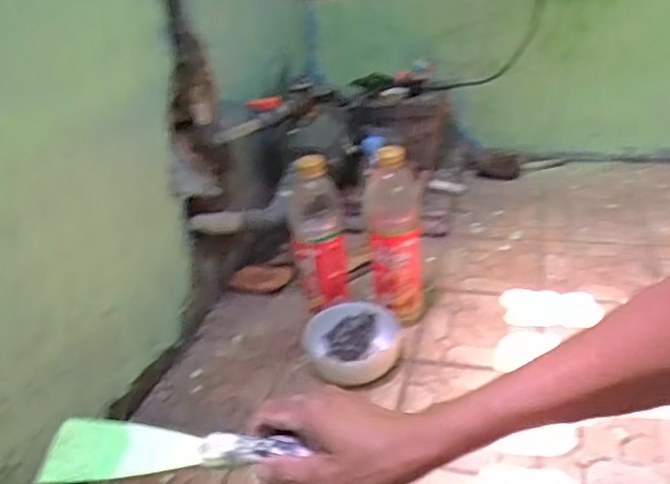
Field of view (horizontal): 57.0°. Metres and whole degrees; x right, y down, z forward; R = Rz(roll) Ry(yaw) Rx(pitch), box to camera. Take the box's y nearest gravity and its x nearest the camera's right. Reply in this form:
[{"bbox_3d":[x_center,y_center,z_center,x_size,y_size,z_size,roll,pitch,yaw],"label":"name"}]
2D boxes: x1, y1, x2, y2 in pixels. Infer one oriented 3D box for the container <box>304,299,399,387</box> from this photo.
[{"bbox_3d":[0.032,0.160,0.993,0.151,0.071,0.151,-5,30,3],"label":"container"}]

